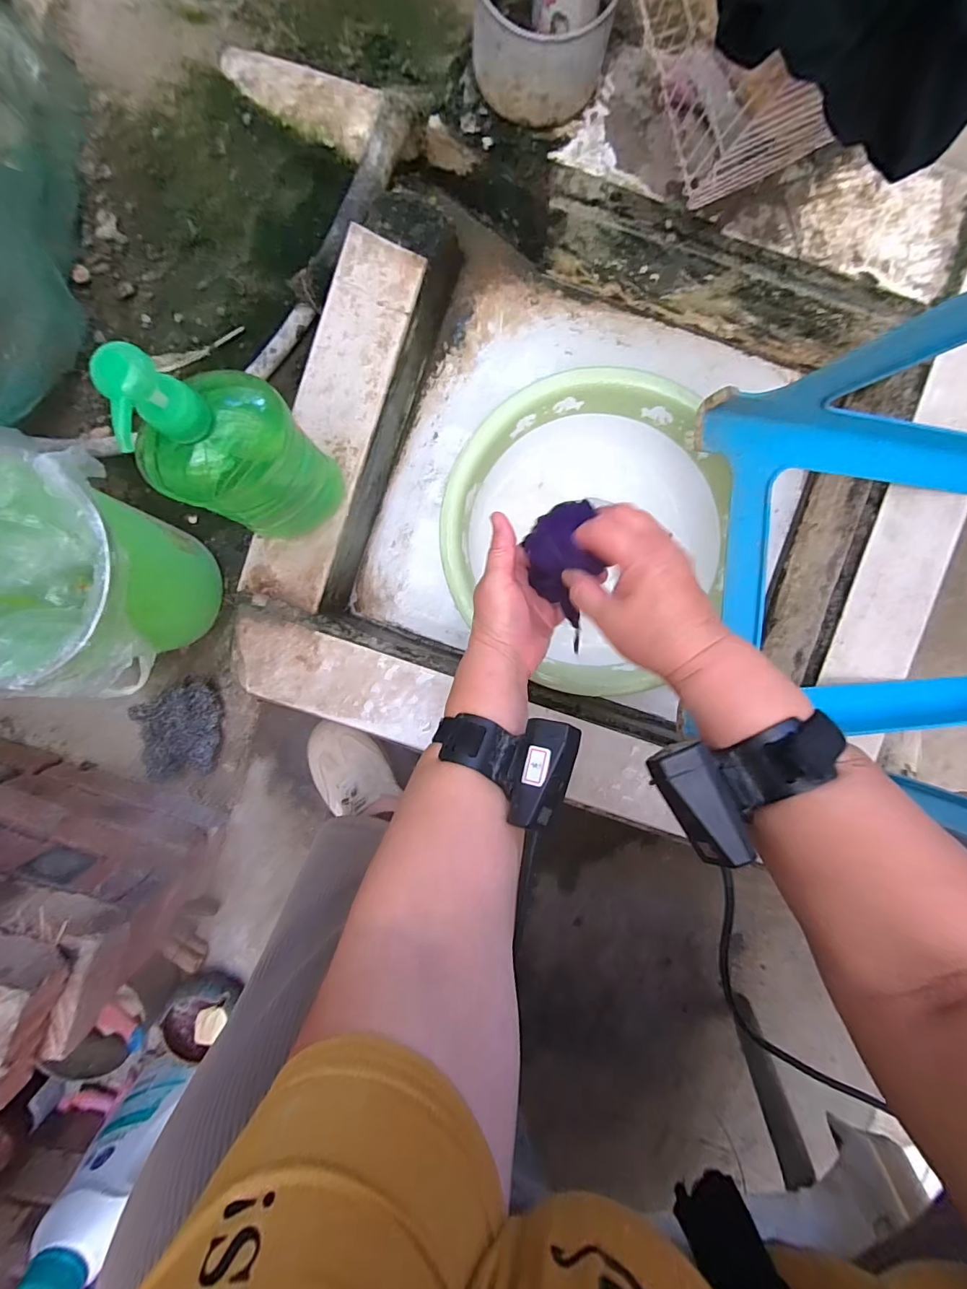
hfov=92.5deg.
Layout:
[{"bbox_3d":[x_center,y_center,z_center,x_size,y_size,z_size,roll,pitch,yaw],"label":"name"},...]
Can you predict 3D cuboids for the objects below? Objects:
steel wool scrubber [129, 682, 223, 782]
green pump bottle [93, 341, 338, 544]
[{"bbox_3d":[-0.399,0.116,0.616,0.097,0.036,0.127,-6,95,-2],"label":"steel wool scrubber"},{"bbox_3d":[-0.206,-0.158,0.392,0.079,0.276,0.112,42,92,-5],"label":"green pump bottle"}]

